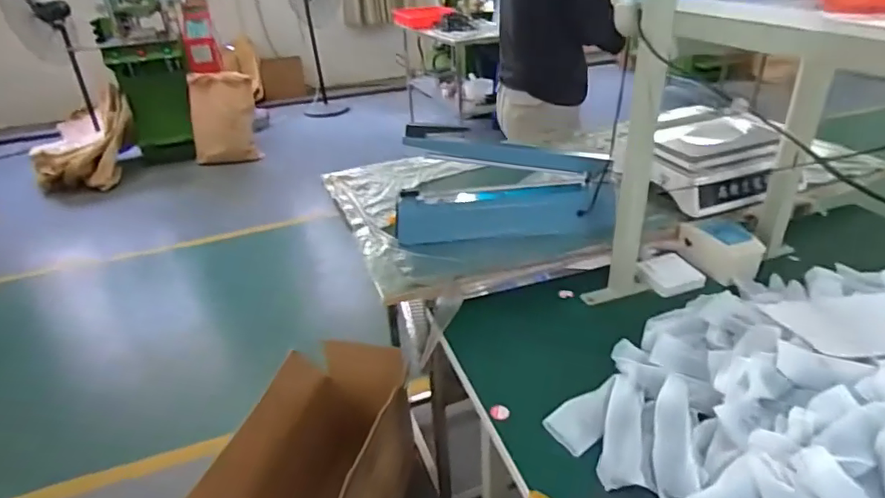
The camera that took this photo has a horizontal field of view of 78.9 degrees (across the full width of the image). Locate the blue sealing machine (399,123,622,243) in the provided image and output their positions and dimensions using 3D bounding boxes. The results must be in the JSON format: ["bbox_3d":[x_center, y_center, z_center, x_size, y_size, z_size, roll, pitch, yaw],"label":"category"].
[{"bbox_3d":[0.110,-0.121,1.001,0.398,0.197,0.127,-5,30,-2],"label":"blue sealing machine"}]

